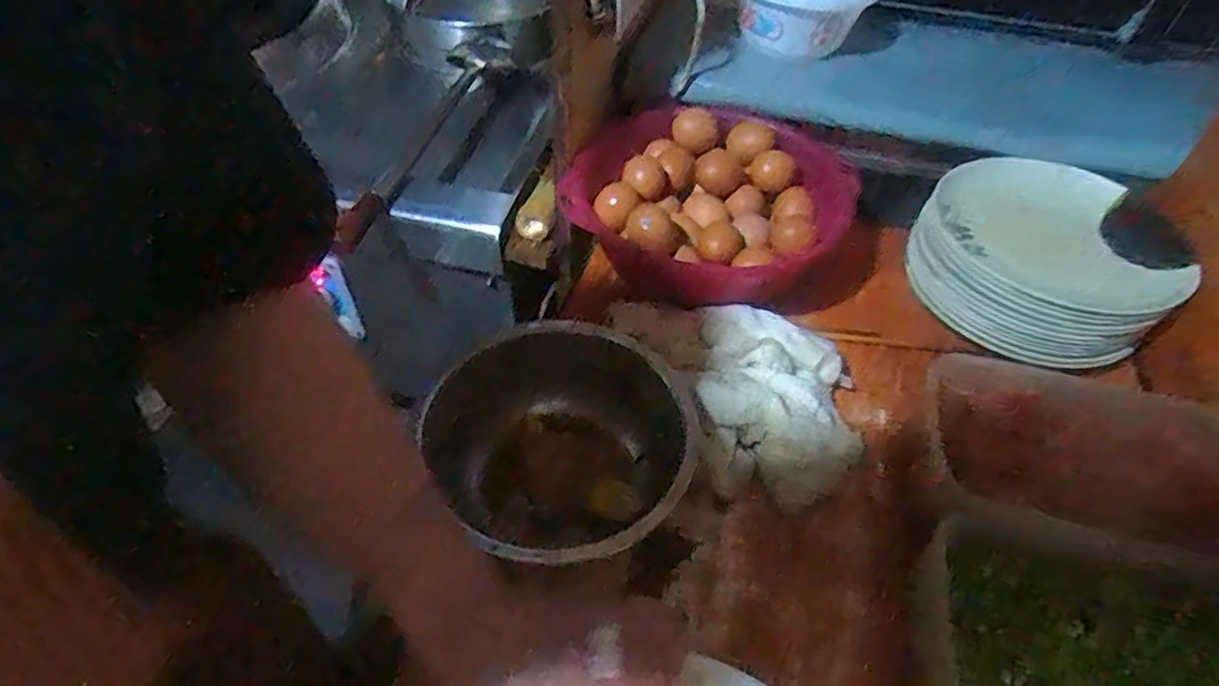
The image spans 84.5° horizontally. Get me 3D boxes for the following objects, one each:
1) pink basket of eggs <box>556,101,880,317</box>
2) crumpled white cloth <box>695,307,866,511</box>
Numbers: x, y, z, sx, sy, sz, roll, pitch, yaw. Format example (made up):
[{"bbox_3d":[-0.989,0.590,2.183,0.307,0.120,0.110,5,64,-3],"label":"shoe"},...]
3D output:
[{"bbox_3d":[0.112,-0.125,0.691,0.290,0.116,0.234,21,50,12],"label":"pink basket of eggs"},{"bbox_3d":[0.143,0.048,0.583,0.143,0.039,0.178,10,49,3],"label":"crumpled white cloth"}]

